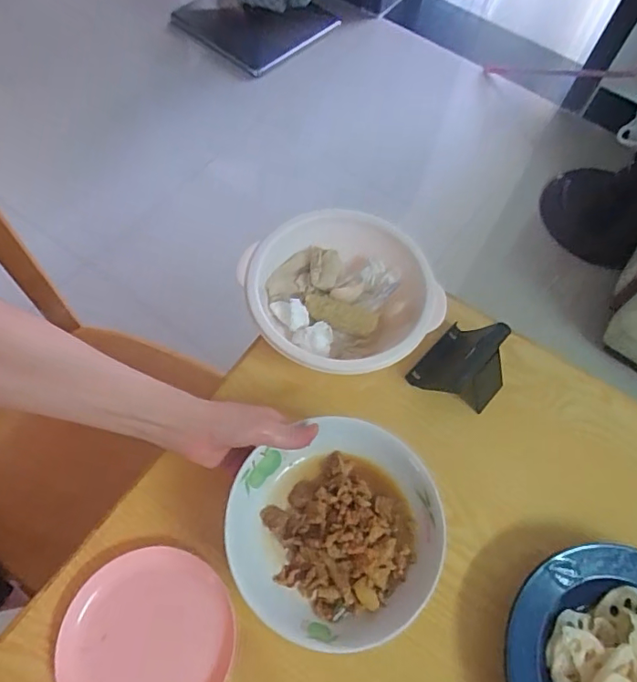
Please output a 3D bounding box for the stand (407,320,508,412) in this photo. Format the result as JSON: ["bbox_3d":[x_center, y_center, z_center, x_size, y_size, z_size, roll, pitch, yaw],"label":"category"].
[{"bbox_3d":[0.164,0.025,0.571,0.086,0.063,0.100,37,67,18],"label":"stand"}]

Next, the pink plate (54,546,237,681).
[{"bbox_3d":[-0.150,0.265,0.455,0.145,0.026,0.142,2,69,-5],"label":"pink plate"}]

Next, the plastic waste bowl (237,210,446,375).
[{"bbox_3d":[0.028,-0.058,0.575,0.208,0.083,0.196,0,61,0],"label":"plastic waste bowl"}]

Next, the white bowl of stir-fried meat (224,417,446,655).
[{"bbox_3d":[0.018,0.160,0.438,0.179,0.040,0.166,0,61,0],"label":"white bowl of stir-fried meat"}]

